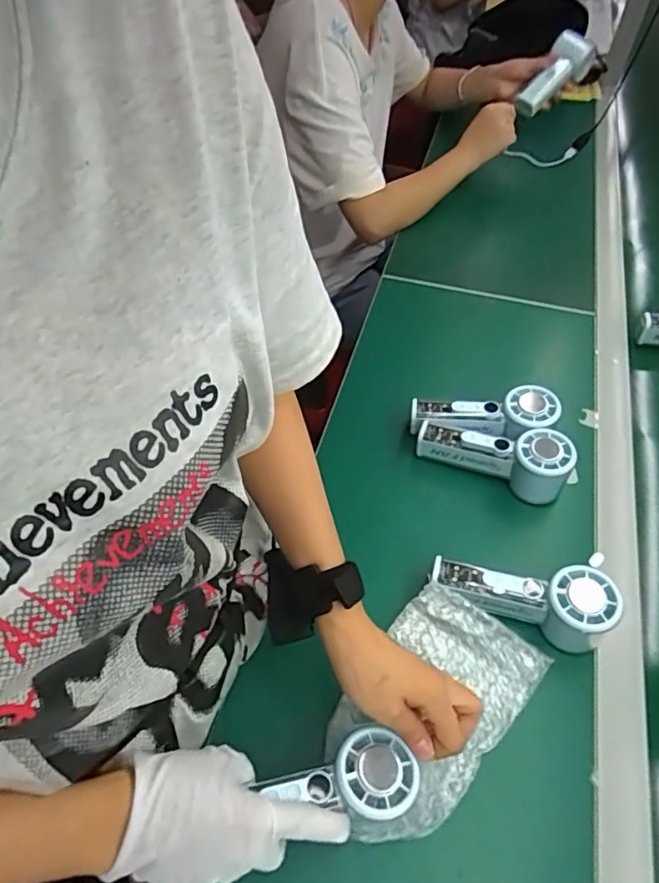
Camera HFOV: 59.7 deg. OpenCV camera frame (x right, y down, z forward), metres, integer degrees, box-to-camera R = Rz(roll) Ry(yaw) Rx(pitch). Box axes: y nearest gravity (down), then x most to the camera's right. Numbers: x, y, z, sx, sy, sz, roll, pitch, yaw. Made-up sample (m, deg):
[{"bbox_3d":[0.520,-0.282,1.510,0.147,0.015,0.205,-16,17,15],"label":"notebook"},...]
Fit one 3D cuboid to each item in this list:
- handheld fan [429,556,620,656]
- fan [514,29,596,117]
[{"bbox_3d":[0.168,0.133,0.510,0.152,0.066,0.061,16,51,8],"label":"handheld fan"},{"bbox_3d":[0.368,-0.600,0.951,0.141,0.040,0.065,-48,61,10],"label":"fan"}]

